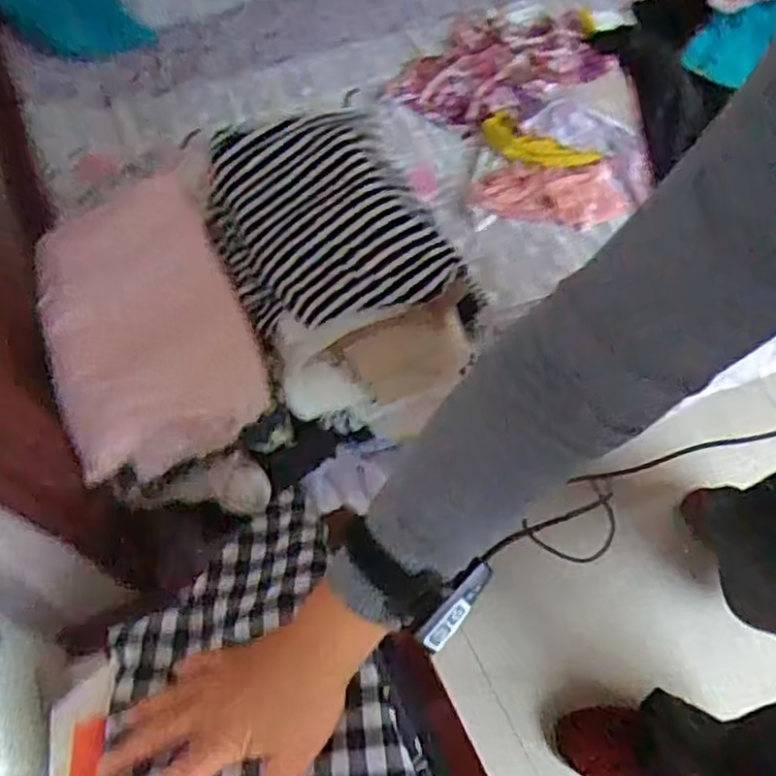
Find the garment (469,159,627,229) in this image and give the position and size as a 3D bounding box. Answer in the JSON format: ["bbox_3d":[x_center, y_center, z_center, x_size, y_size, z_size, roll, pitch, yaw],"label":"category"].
[{"bbox_3d":[0.243,-0.299,1.029,0.223,0.048,0.099,6,59,5],"label":"garment"}]

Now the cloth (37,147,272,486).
[{"bbox_3d":[-0.254,-0.087,0.711,0.189,0.073,0.325,-19,60,-10],"label":"cloth"}]

